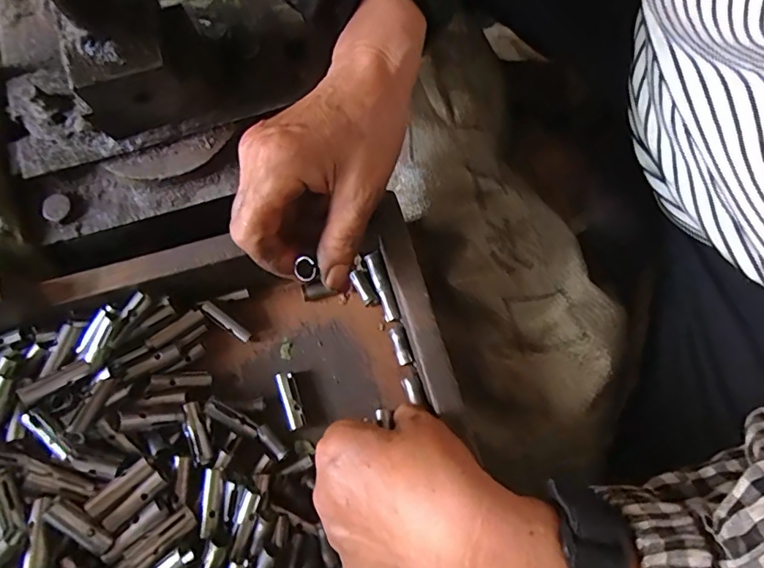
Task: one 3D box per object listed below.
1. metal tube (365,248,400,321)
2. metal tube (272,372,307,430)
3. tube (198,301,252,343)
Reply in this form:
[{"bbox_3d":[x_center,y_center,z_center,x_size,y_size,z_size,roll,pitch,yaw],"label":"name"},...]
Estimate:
[{"bbox_3d":[0.001,0.002,0.347,0.011,0.011,0.048,-19,78,-3],"label":"metal tube"},{"bbox_3d":[-0.059,0.075,0.329,0.011,0.015,0.036,-19,78,-3],"label":"metal tube"},{"bbox_3d":[-0.104,0.025,0.338,0.038,0.008,0.009,39,81,-7],"label":"tube"}]

